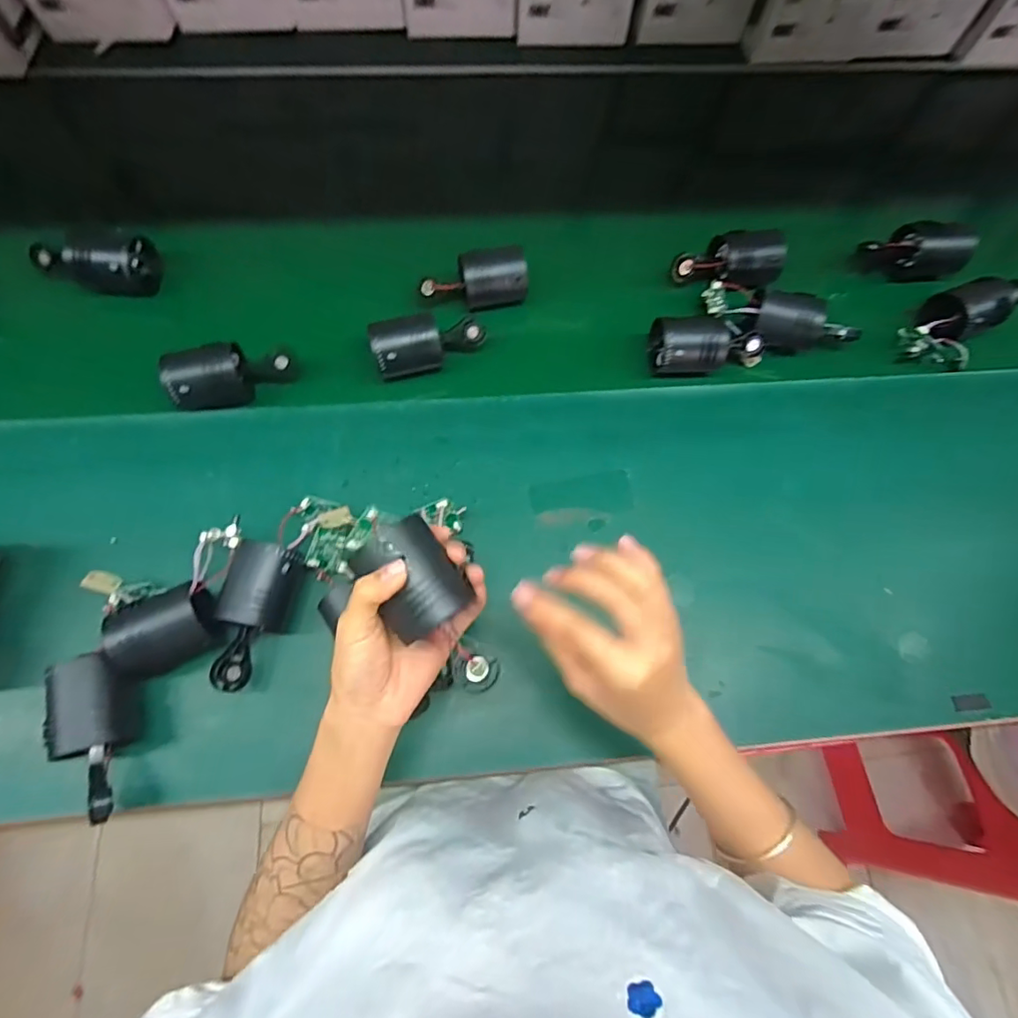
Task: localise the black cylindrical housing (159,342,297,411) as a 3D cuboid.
[{"bbox_3d":[-0.264,-0.132,0.512,0.108,0.042,0.051,-15,71,-5],"label":"black cylindrical housing"}]

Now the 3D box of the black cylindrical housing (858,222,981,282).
[{"bbox_3d":[0.469,-0.303,0.624,0.116,0.056,0.048,6,71,0],"label":"black cylindrical housing"}]

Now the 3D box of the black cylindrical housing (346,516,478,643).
[{"bbox_3d":[-0.059,0.042,0.328,0.051,0.039,0.065,-33,76,-12],"label":"black cylindrical housing"}]

